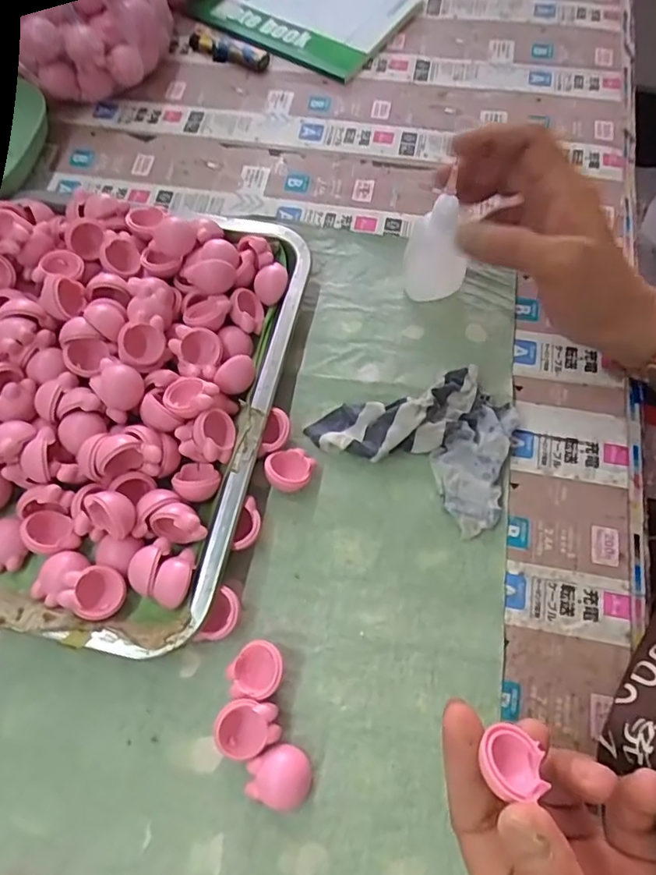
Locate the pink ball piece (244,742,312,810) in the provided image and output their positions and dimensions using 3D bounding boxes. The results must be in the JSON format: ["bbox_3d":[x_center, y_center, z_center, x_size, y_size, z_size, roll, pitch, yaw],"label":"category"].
[{"bbox_3d":[-0.025,0.177,0.297,0.032,0.010,0.029,21,69,10],"label":"pink ball piece"}]

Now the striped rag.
[{"bbox_3d":[0.064,-0.008,0.363,0.125,0.029,0.090,32,71,14],"label":"striped rag"}]

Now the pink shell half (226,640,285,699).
[{"bbox_3d":[-0.039,0.130,0.315,0.027,0.016,0.031,35,72,15],"label":"pink shell half"}]

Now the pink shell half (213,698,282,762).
[{"bbox_3d":[-0.042,0.155,0.302,0.032,0.020,0.028,7,67,4],"label":"pink shell half"}]

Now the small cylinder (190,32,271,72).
[{"bbox_3d":[-0.093,-0.359,0.528,0.080,0.013,0.019,27,70,12],"label":"small cylinder"}]

